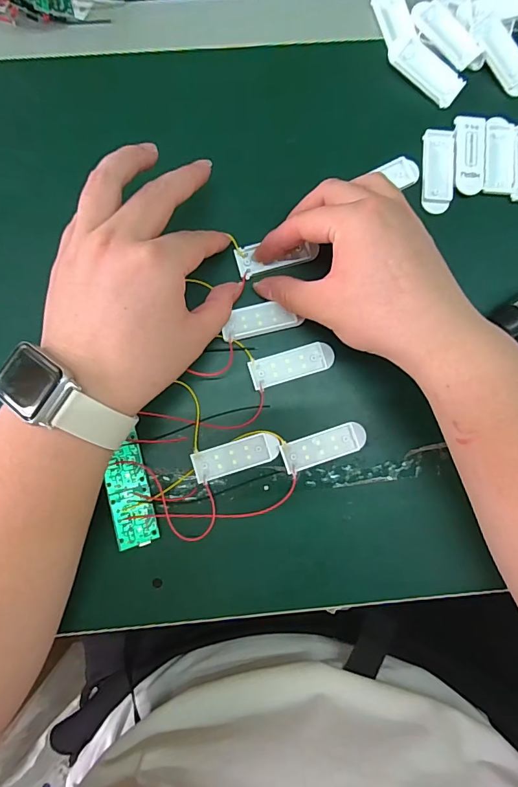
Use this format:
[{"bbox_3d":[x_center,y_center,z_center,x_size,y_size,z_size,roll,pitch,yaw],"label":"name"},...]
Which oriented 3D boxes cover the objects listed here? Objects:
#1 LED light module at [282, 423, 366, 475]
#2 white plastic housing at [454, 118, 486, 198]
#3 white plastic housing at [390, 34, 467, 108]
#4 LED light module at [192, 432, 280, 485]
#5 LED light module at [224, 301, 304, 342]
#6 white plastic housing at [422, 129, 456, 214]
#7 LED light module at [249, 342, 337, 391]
[{"bbox_3d":[0.044,0.036,0.284,0.057,0.005,0.020,-17,88,-3],"label":"LED light module"},{"bbox_3d":[0.149,-0.169,0.298,0.020,0.004,0.057,3,87,-2],"label":"white plastic housing"},{"bbox_3d":[0.119,-0.229,0.299,0.055,0.008,0.024,44,87,0],"label":"white plastic housing"},{"bbox_3d":[-0.015,0.042,0.281,0.056,0.006,0.020,-16,88,-3],"label":"LED light module"},{"bbox_3d":[0.000,-0.050,0.286,0.051,0.005,0.021,-14,88,-3],"label":"LED light module"},{"bbox_3d":[0.127,-0.159,0.298,0.020,0.004,0.060,4,87,-2],"label":"white plastic housing"},{"bbox_3d":[0.023,-0.020,0.287,0.057,0.004,0.020,-17,88,-3],"label":"LED light module"}]

